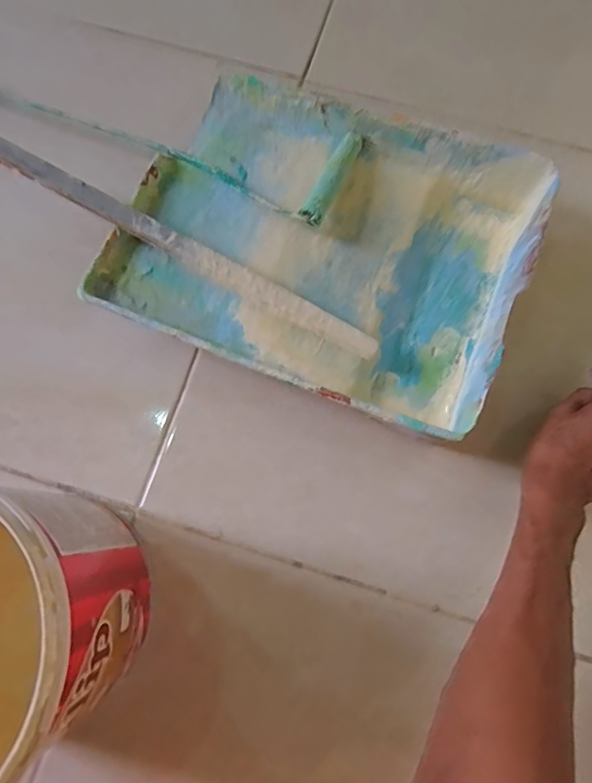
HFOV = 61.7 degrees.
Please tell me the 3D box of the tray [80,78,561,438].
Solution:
[{"bbox_3d":[0.025,-0.135,0.465,0.355,0.076,0.286,25,76,6],"label":"tray"}]

